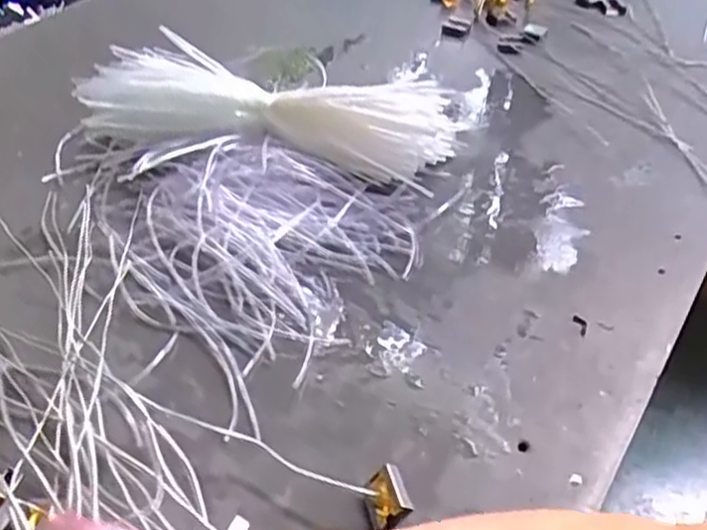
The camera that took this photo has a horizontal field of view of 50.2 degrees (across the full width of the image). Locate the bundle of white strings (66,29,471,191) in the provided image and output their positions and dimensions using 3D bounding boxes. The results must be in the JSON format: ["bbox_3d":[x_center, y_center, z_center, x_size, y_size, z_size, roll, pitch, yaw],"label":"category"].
[{"bbox_3d":[-0.096,-0.168,0.844,0.412,0.091,0.125,11,43,11],"label":"bundle of white strings"}]

